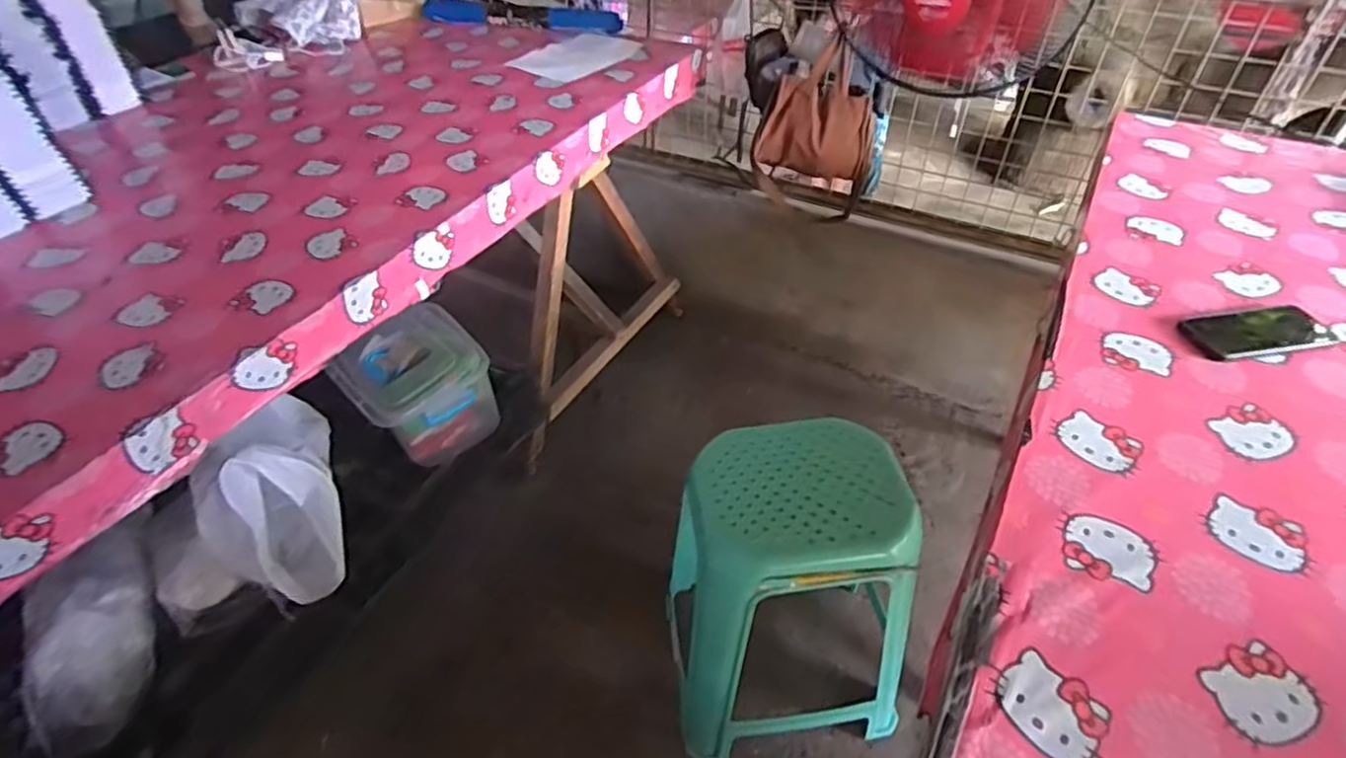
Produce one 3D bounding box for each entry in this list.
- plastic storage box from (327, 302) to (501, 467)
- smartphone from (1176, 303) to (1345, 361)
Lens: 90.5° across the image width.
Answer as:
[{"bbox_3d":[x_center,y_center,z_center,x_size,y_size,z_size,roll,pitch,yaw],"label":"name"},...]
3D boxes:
[{"bbox_3d":[-0.524,0.020,1.404,0.269,0.218,0.233,-32,51,-27],"label":"plastic storage box"},{"bbox_3d":[0.747,-0.062,0.853,0.191,0.006,0.085,-7,45,-6],"label":"smartphone"}]

